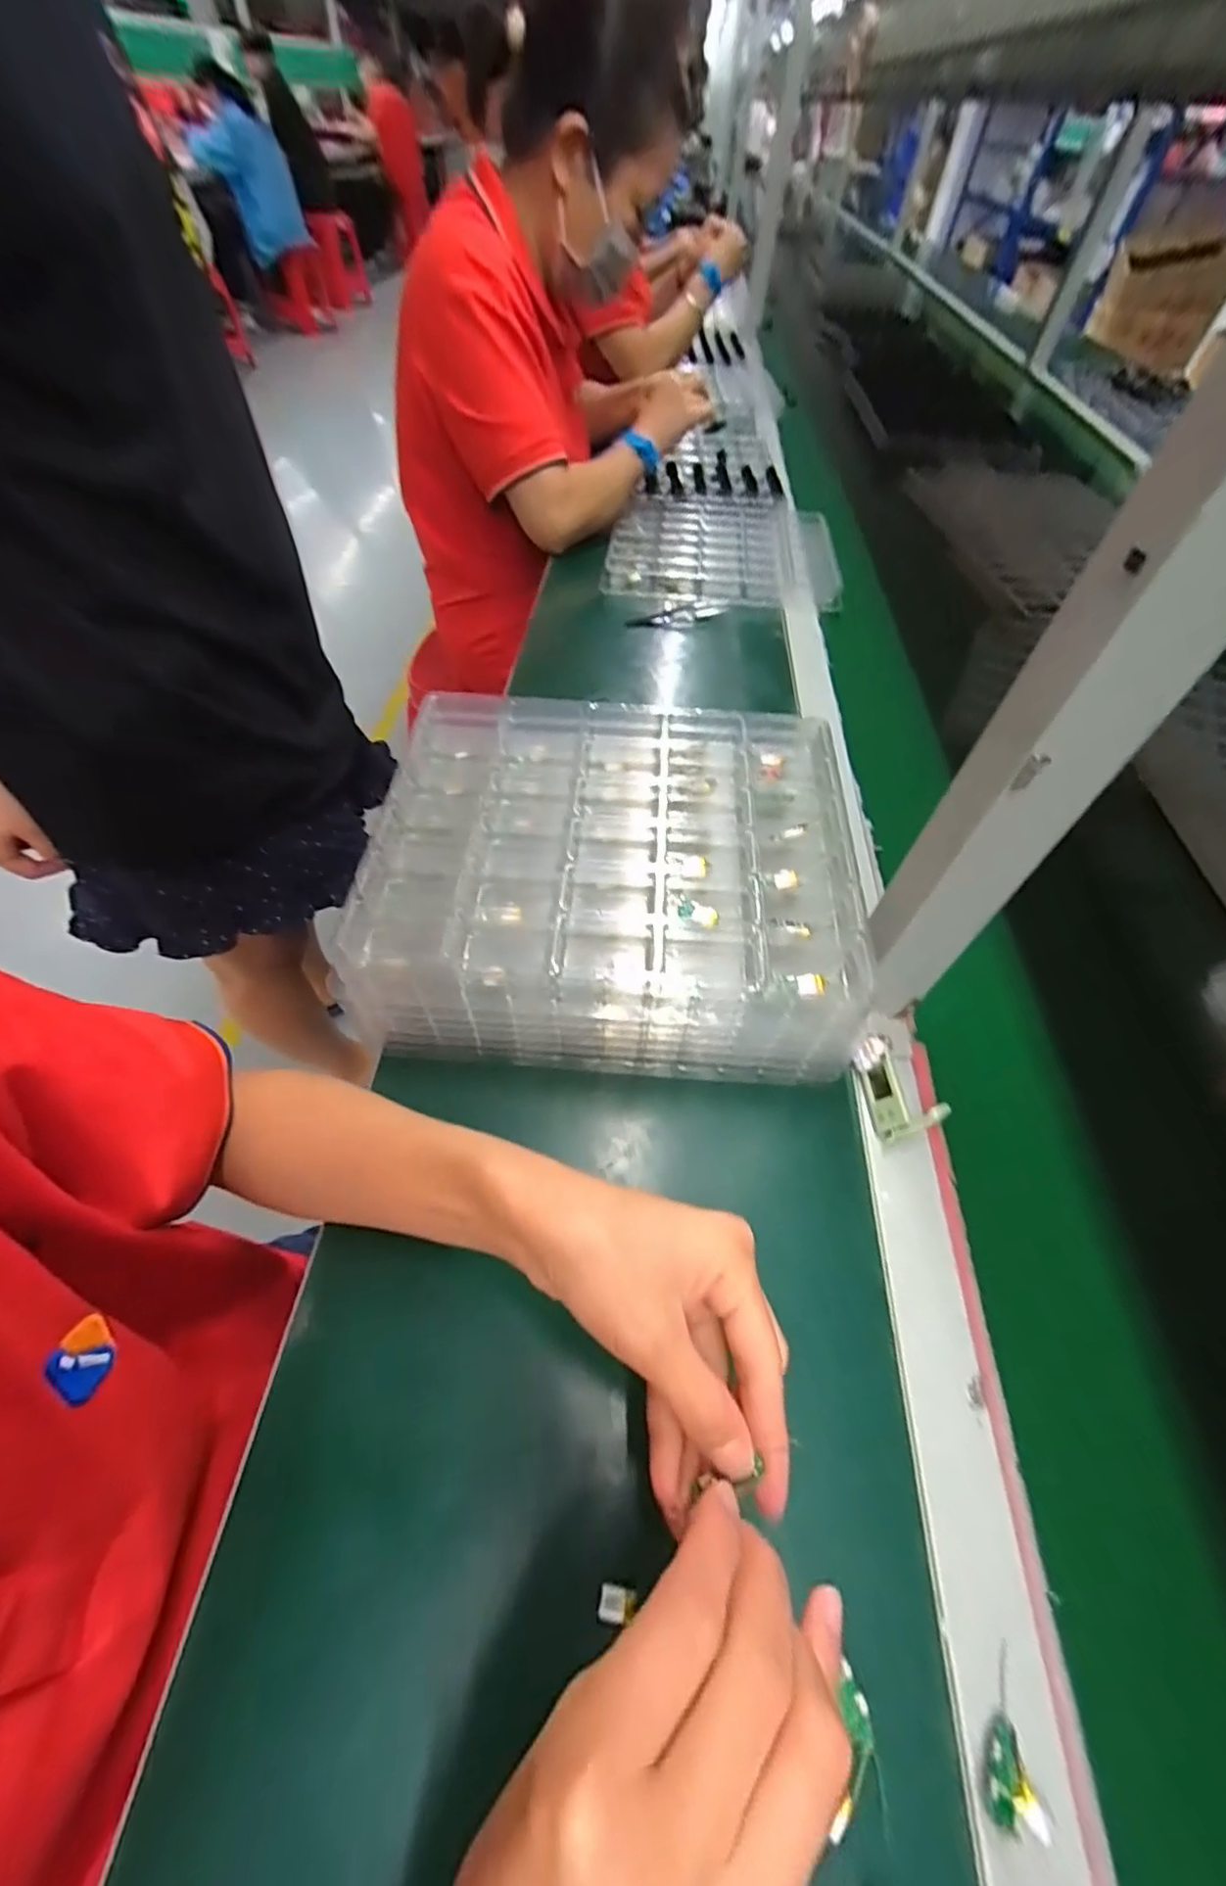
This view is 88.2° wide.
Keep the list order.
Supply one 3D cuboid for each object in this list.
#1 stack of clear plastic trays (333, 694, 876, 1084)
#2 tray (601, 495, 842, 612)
[{"bbox_3d":[-0.001,-0.047,0.434,0.293,0.096,0.245,4,53,0],"label":"stack of clear plastic trays"},{"bbox_3d":[0.147,-0.538,0.854,0.284,0.042,0.277,7,53,2],"label":"tray"}]

